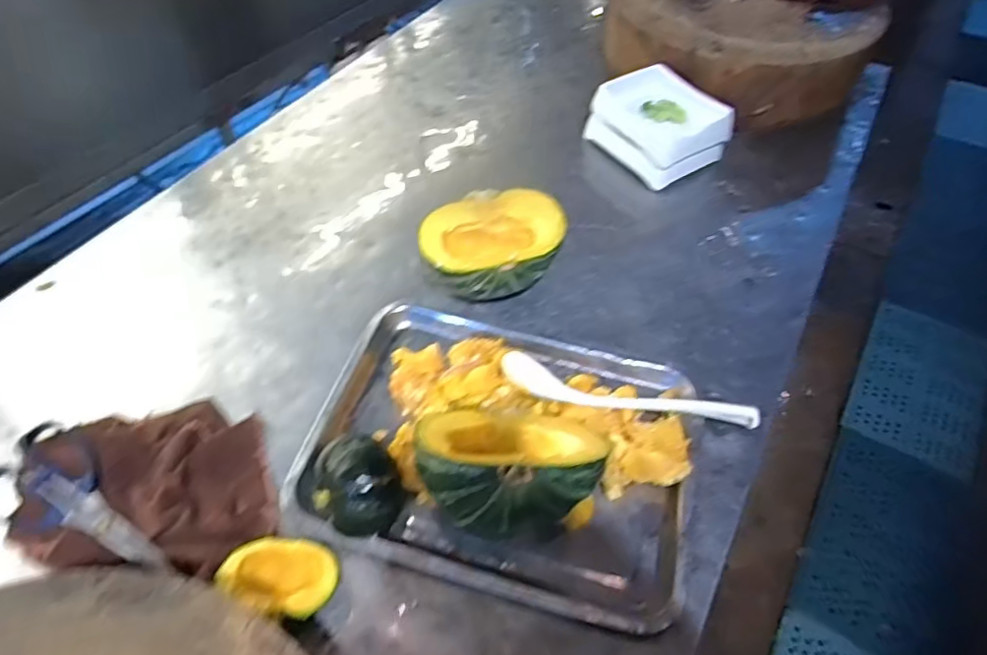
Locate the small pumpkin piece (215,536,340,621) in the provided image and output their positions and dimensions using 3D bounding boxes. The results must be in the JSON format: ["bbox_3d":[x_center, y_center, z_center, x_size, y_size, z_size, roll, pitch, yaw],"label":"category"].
[{"bbox_3d":[-0.164,0.192,0.472,0.084,0.037,0.061,9,51,7],"label":"small pumpkin piece"}]

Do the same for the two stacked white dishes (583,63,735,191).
[{"bbox_3d":[0.222,-0.272,0.825,0.121,0.091,0.160,-30,56,-23],"label":"two stacked white dishes"}]

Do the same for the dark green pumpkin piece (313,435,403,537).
[{"bbox_3d":[-0.118,0.133,0.521,0.081,0.054,0.066,28,55,21],"label":"dark green pumpkin piece"}]

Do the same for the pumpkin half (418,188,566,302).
[{"bbox_3d":[-0.001,-0.082,0.667,0.150,0.088,0.106,-12,51,-10],"label":"pumpkin half"}]

